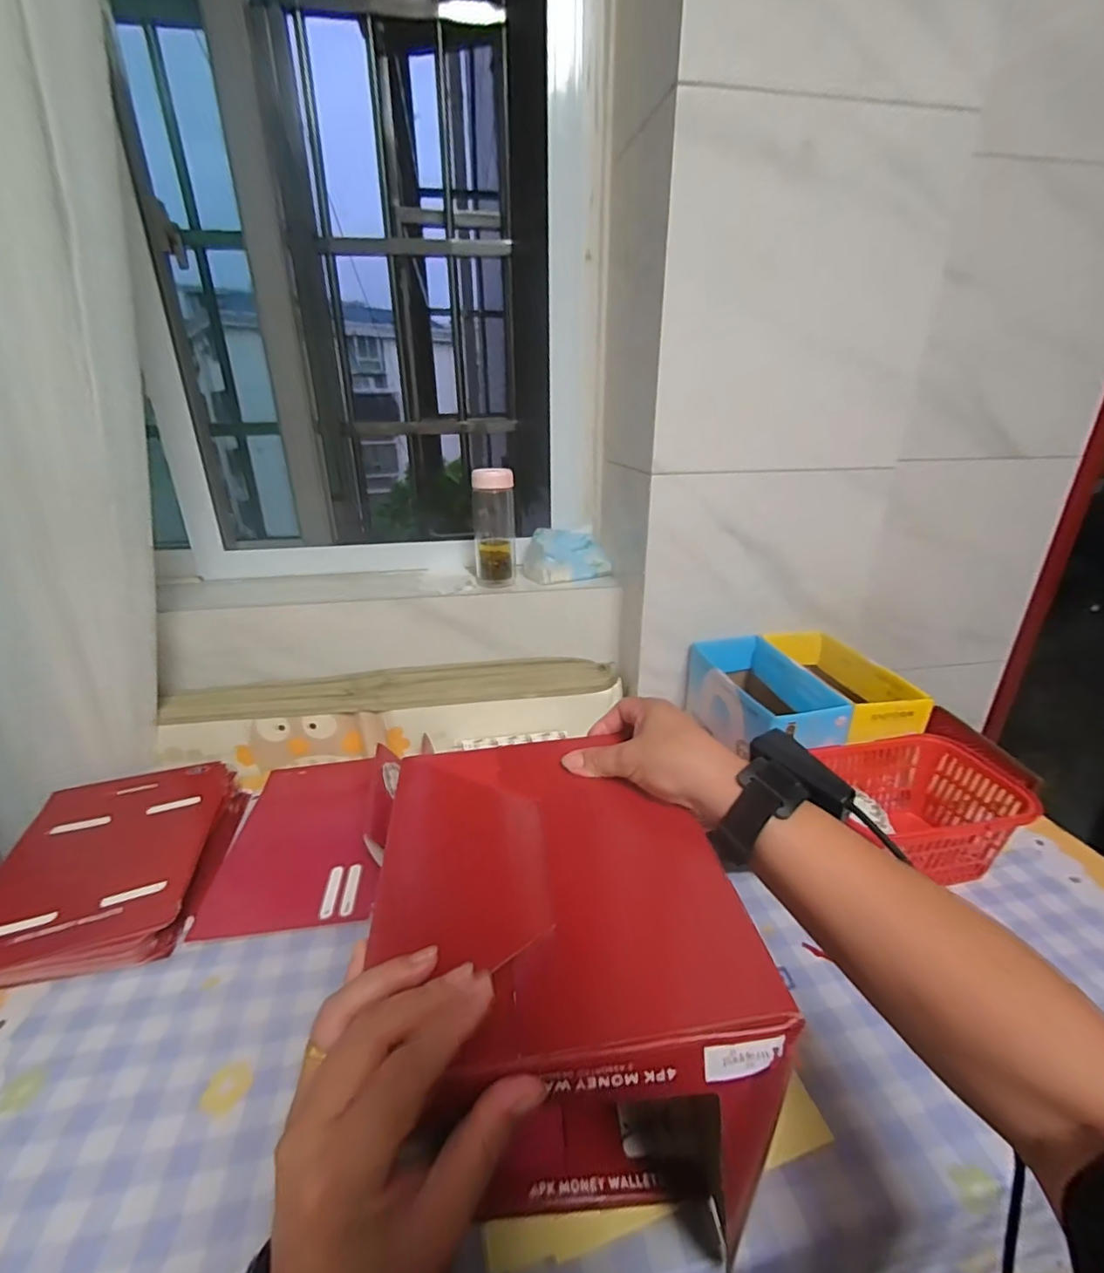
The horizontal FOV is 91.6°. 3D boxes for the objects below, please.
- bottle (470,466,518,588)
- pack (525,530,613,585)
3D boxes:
[{"bbox_3d":[-0.093,-0.178,0.872,0.066,0.184,0.060,-3,24,-6],"label":"bottle"},{"bbox_3d":[0.028,-0.137,0.901,0.145,0.074,0.082,-3,24,-7],"label":"pack"}]

